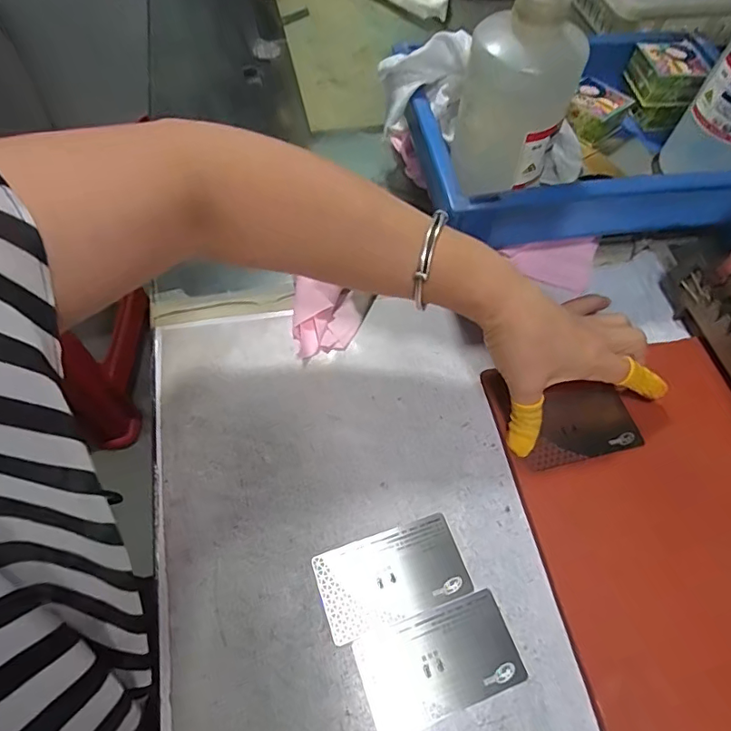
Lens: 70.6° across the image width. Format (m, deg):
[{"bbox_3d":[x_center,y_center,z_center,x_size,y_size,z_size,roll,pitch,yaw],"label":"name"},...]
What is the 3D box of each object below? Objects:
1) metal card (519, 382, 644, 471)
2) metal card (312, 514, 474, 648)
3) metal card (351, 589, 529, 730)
[{"bbox_3d":[0.146,0.041,0.363,0.085,0.004,0.053,-10,64,-11],"label":"metal card"},{"bbox_3d":[0.016,0.126,0.312,0.087,0.004,0.051,-16,62,-12],"label":"metal card"},{"bbox_3d":[0.042,0.166,0.290,0.087,0.004,0.050,-16,62,-12],"label":"metal card"}]

